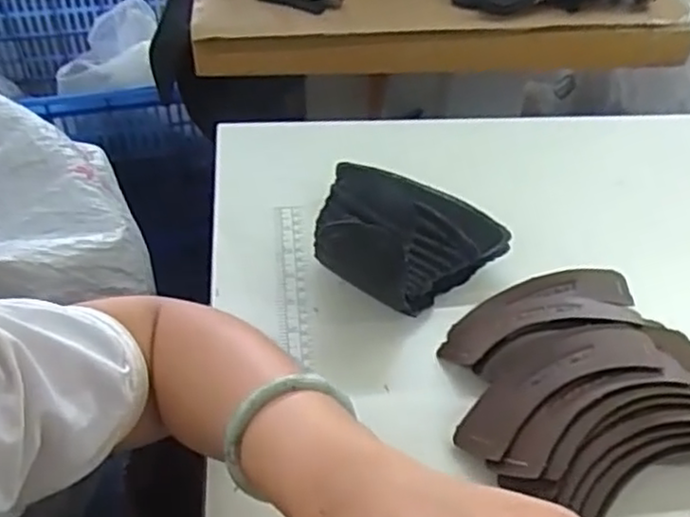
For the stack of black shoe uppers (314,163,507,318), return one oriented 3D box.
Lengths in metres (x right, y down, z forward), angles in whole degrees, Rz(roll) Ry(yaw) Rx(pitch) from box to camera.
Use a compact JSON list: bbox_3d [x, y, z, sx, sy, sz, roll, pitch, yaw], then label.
[{"bbox_3d":[0.050,-0.019,0.498,0.103,0.096,0.116,23,49,18],"label":"stack of black shoe uppers"}]

